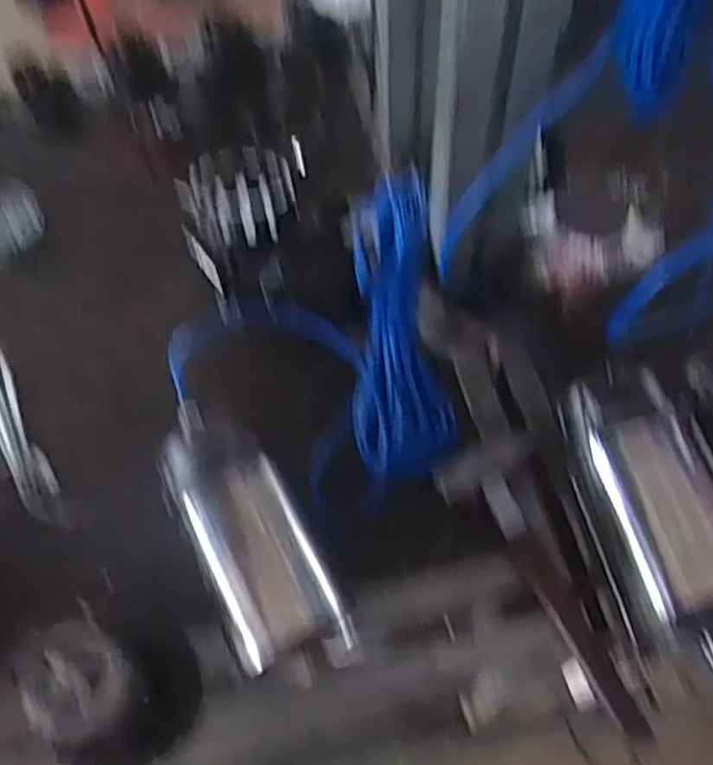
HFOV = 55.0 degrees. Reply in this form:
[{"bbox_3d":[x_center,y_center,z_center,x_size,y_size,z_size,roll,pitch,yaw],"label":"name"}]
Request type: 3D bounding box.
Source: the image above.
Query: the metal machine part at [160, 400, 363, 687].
[{"bbox_3d":[-0.106,0.151,0.671,0.114,0.085,0.255,-27,60,-12],"label":"metal machine part"}]

